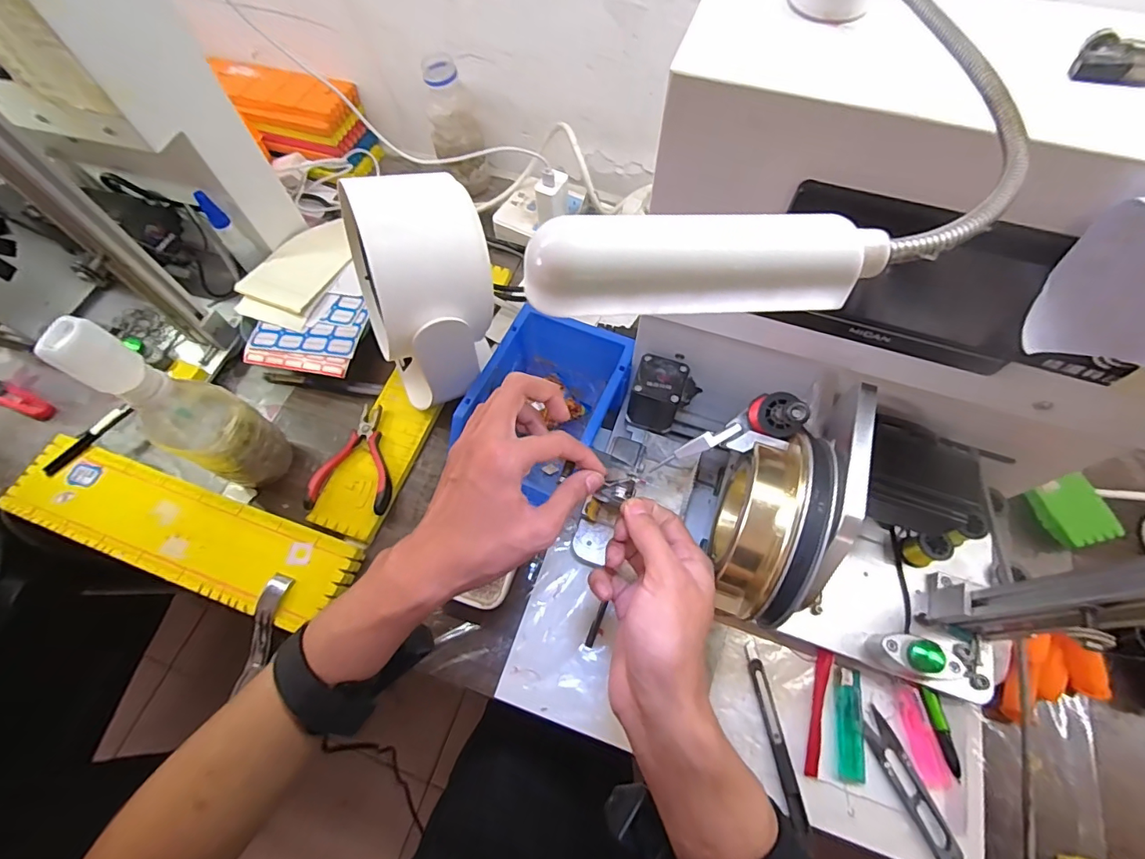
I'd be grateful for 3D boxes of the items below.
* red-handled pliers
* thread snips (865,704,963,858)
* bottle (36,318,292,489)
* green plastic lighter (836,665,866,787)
[{"bbox_3d":[-0.212,0.026,0.490,0.078,0.013,0.114,4,62,5],"label":"red-handled pliers"},{"bbox_3d":[0.258,0.272,0.374,0.022,0.013,0.099,-16,65,-7],"label":"thread snips"},{"bbox_3d":[-0.324,-0.012,0.415,0.063,0.231,0.062,20,66,10],"label":"bottle"},{"bbox_3d":[0.223,0.234,0.389,0.023,0.008,0.079,10,64,6],"label":"green plastic lighter"}]

